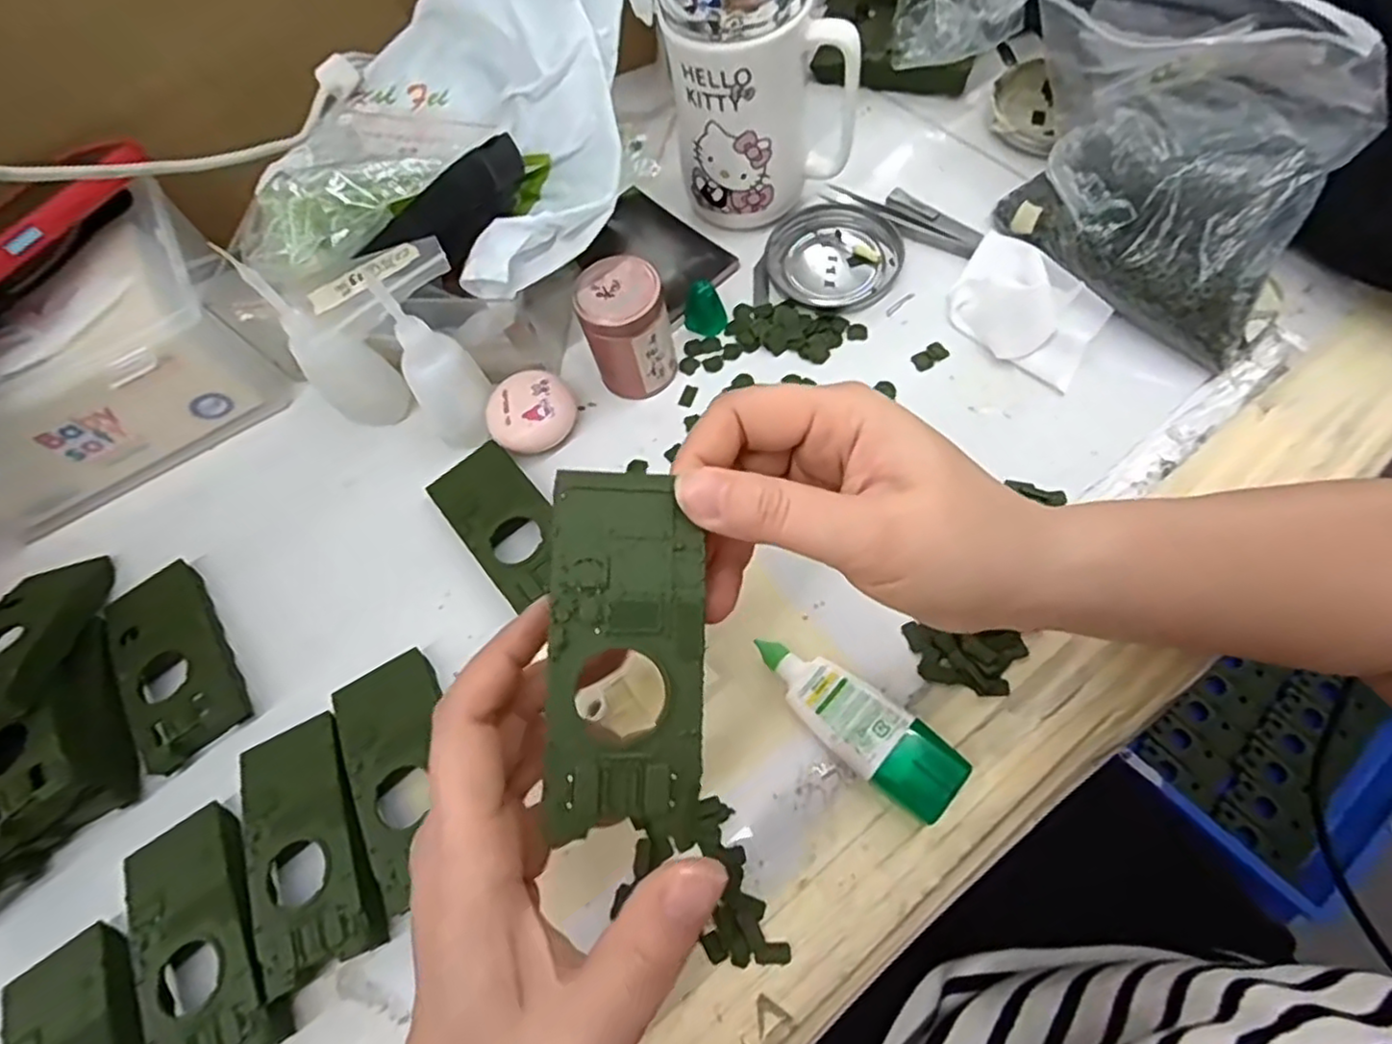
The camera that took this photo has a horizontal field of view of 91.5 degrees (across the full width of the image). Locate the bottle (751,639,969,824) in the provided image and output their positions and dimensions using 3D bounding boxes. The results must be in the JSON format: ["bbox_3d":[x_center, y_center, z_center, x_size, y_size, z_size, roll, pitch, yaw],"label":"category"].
[{"bbox_3d":[0.066,0.084,0.288,0.093,0.023,0.031,36,75,21],"label":"bottle"}]

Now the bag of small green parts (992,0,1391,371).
[{"bbox_3d":[0.228,-0.187,0.343,0.166,0.105,0.122,32,74,19],"label":"bag of small green parts"}]

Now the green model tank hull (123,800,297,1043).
[{"bbox_3d":[-0.206,0.173,0.281,0.051,0.019,0.102,-34,66,-8],"label":"green model tank hull"}]

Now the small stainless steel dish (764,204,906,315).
[{"bbox_3d":[0.082,-0.160,0.407,0.076,0.007,0.078,-3,65,6],"label":"small stainless steel dish"}]

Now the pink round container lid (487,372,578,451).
[{"bbox_3d":[-0.090,-0.061,0.370,0.047,0.016,0.043,-3,65,6],"label":"pink round container lid"}]

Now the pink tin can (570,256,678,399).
[{"bbox_3d":[-0.037,-0.103,0.362,0.044,0.061,0.046,-3,65,6],"label":"pink tin can"}]

